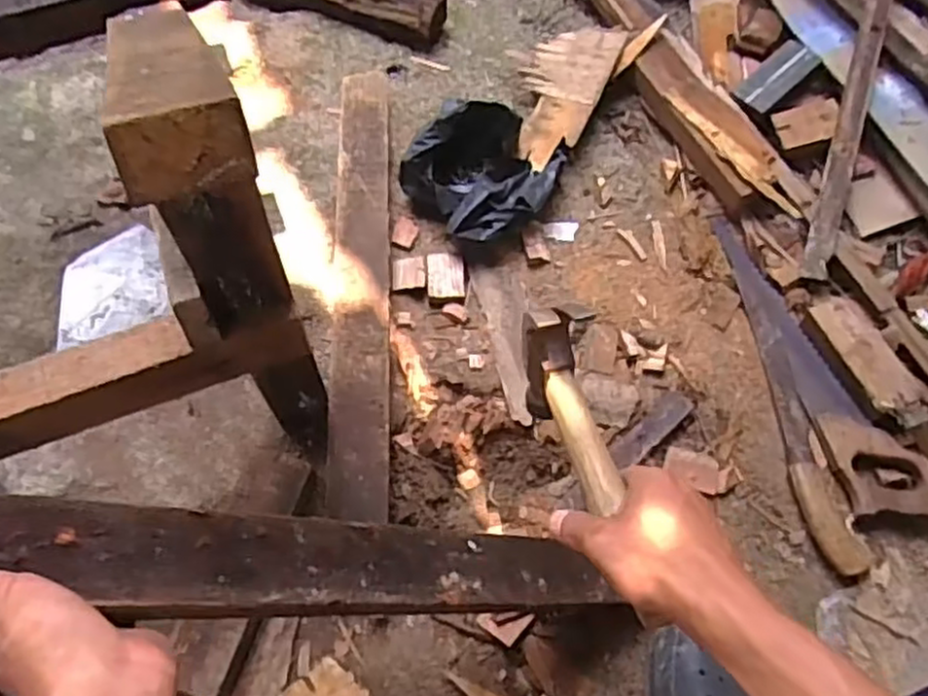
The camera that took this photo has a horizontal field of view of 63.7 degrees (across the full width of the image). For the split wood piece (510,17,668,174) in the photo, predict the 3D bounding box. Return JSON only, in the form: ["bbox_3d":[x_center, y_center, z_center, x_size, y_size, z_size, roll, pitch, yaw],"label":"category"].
[{"bbox_3d":[0.126,-0.347,0.981,0.142,0.018,0.277,27,69,25],"label":"split wood piece"}]

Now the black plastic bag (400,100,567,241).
[{"bbox_3d":[0.029,-0.210,0.891,0.173,0.093,0.146,-36,73,-17],"label":"black plastic bag"}]

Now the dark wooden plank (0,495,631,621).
[{"bbox_3d":[-0.122,0.137,0.469,0.632,0.017,0.062,16,60,-39],"label":"dark wooden plank"}]

